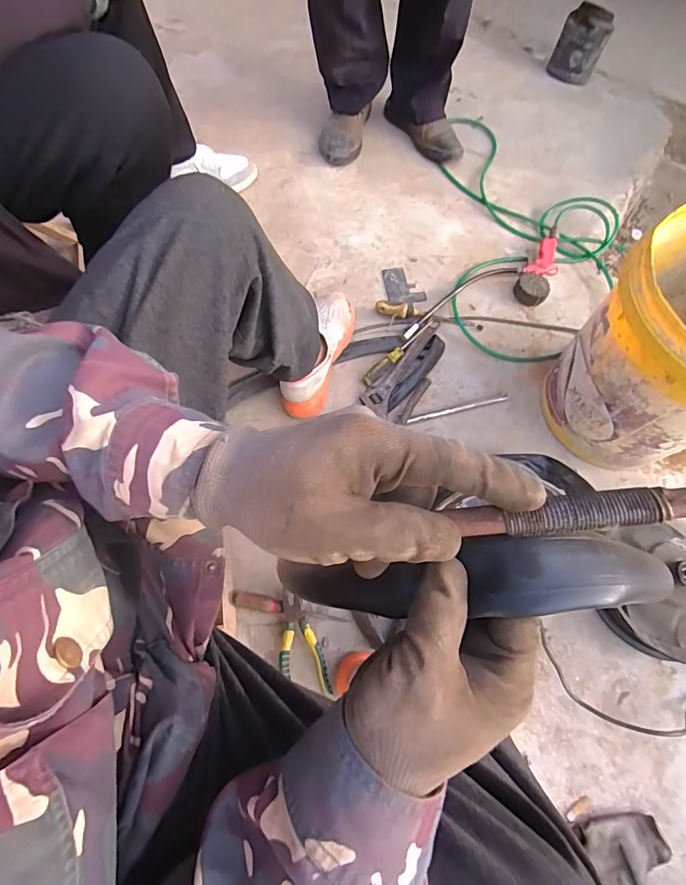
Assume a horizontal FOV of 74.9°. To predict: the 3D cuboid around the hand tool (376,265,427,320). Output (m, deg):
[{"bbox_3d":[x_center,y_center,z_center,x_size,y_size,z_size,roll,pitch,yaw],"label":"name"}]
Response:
[{"bbox_3d":[0.131,-0.333,0.978,0.100,0.029,0.140,9,70,4],"label":"hand tool"}]

